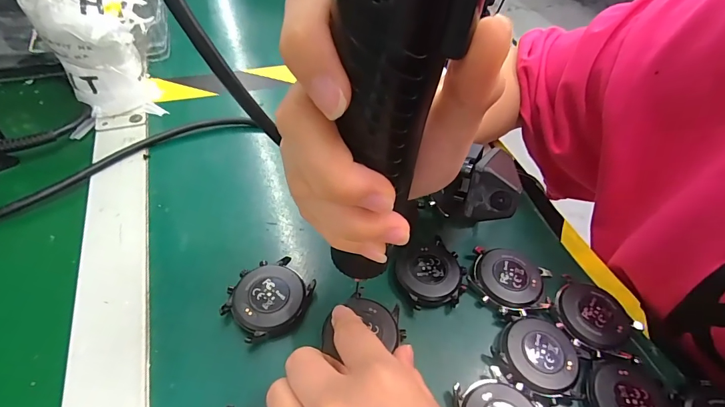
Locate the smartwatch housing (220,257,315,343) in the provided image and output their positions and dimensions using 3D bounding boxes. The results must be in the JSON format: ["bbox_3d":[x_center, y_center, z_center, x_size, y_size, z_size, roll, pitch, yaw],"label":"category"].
[{"bbox_3d":[-0.057,0.059,0.236,0.049,0.012,0.048,3,50,-3],"label":"smartwatch housing"}]

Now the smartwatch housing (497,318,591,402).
[{"bbox_3d":[0.106,0.088,0.224,0.047,0.009,0.045,3,50,-3],"label":"smartwatch housing"}]

